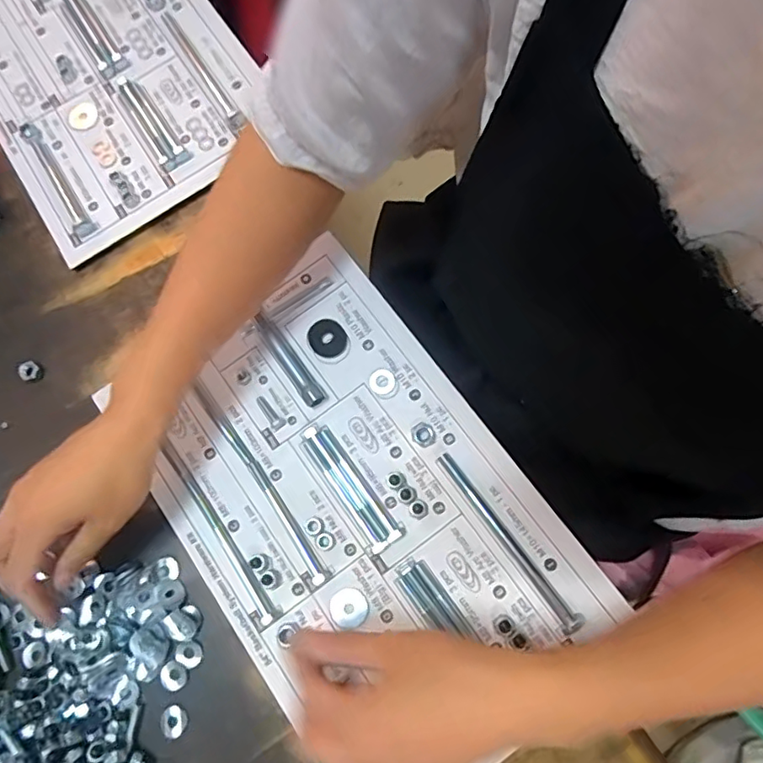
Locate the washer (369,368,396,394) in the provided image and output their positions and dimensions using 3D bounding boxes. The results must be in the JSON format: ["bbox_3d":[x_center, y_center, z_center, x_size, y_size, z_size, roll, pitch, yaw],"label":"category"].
[{"bbox_3d":[0.001,-0.001,0.454,0.020,0.004,0.021,0,76,2],"label":"washer"}]

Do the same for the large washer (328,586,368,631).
[{"bbox_3d":[-0.024,0.164,0.420,0.028,0.004,0.026,0,76,2],"label":"large washer"}]

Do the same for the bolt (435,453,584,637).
[{"bbox_3d":[0.090,0.114,0.416,0.014,0.019,0.147,-35,77,-7],"label":"bolt"}]

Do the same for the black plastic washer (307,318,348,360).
[{"bbox_3d":[-0.044,-0.035,0.466,0.030,0.004,0.032,0,76,2],"label":"black plastic washer"}]

